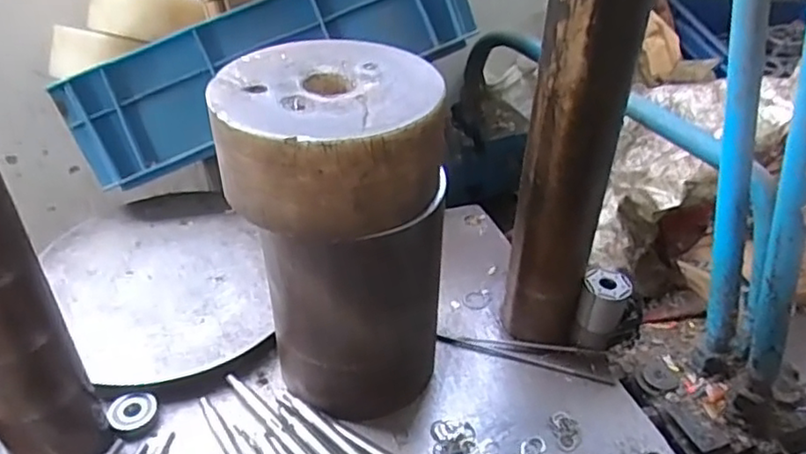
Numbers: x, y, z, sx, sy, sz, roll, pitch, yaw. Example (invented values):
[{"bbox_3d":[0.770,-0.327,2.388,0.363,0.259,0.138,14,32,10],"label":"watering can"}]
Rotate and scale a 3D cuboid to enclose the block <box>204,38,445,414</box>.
[{"bbox_3d":[-0.047,0.012,0.482,0.144,0.253,0.139,-10,38,-14],"label":"block"}]

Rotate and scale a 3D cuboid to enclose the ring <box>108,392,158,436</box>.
[{"bbox_3d":[-0.208,0.144,0.501,0.036,0.012,0.030,-19,41,-24],"label":"ring"}]

